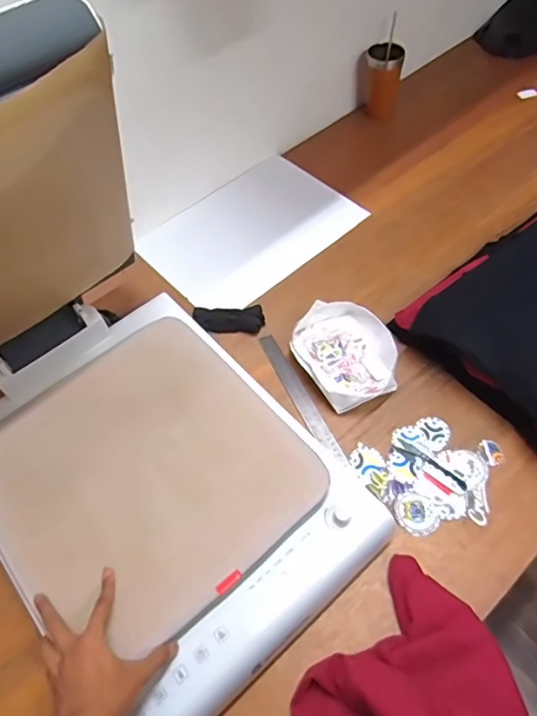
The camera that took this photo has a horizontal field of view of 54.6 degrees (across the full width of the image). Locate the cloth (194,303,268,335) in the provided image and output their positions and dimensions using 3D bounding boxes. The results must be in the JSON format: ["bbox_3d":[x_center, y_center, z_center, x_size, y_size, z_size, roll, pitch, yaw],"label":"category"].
[{"bbox_3d":[-0.072,-0.069,0.951,0.127,0.031,0.051,3,58,5],"label":"cloth"}]

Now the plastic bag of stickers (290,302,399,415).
[{"bbox_3d":[0.129,-0.009,0.889,0.161,0.043,0.205,-33,61,-16],"label":"plastic bag of stickers"}]

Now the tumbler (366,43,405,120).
[{"bbox_3d":[0.268,-0.646,1.225,0.081,0.144,0.078,-1,57,2],"label":"tumbler"}]

